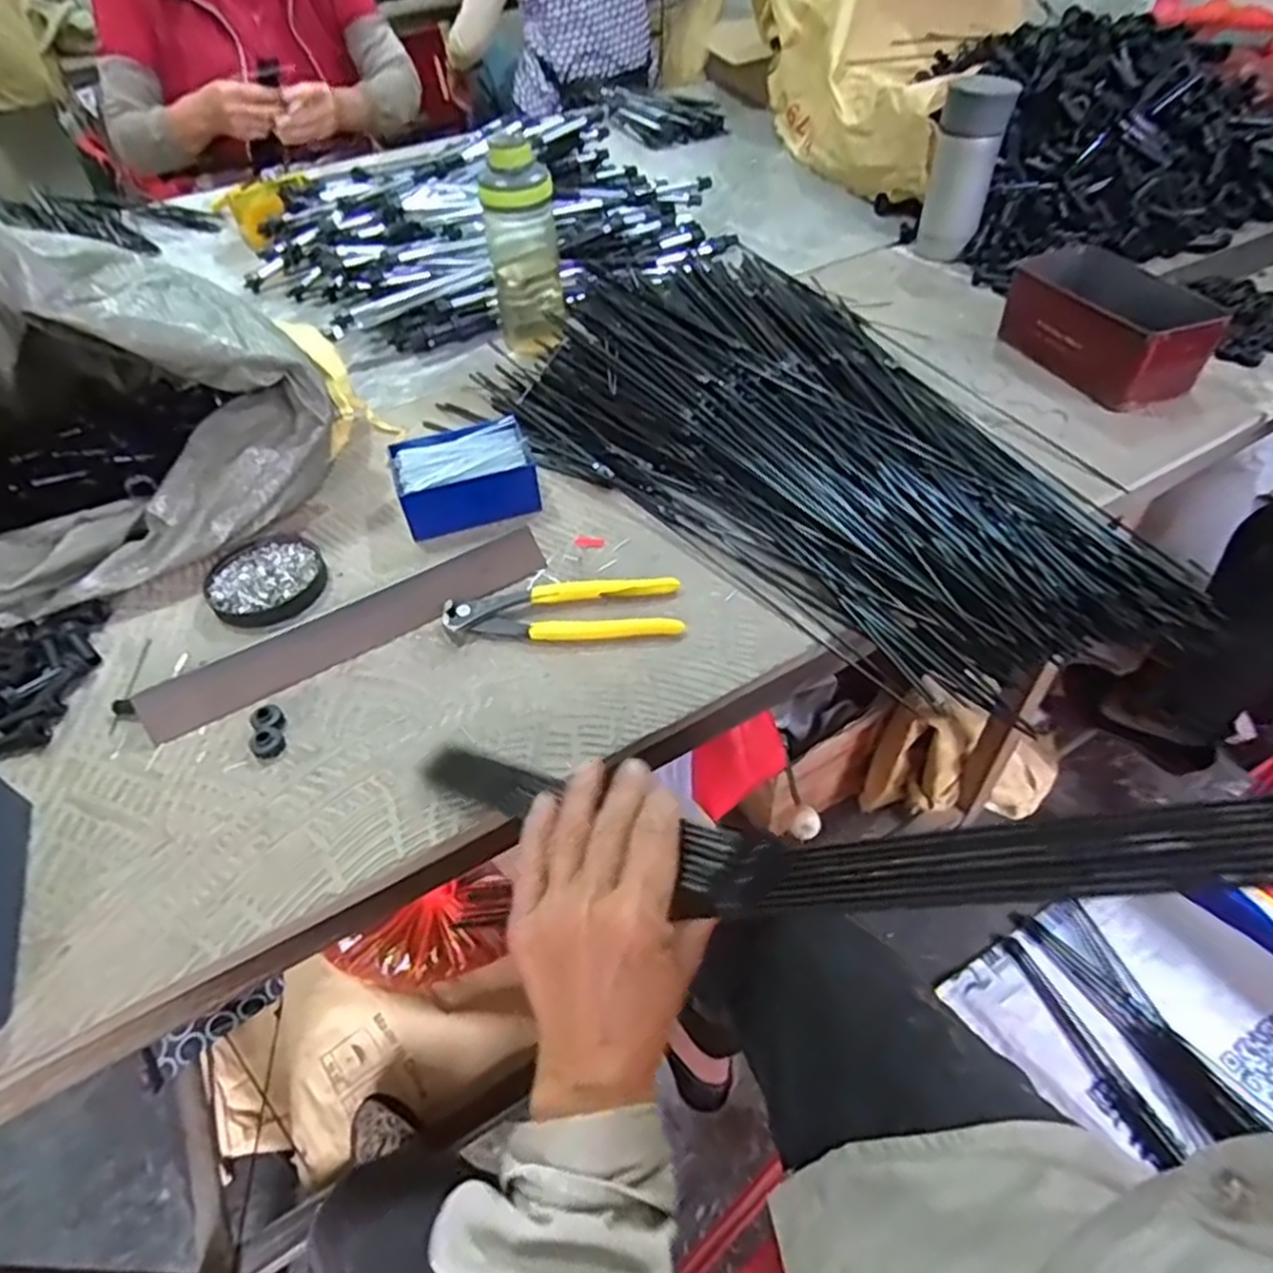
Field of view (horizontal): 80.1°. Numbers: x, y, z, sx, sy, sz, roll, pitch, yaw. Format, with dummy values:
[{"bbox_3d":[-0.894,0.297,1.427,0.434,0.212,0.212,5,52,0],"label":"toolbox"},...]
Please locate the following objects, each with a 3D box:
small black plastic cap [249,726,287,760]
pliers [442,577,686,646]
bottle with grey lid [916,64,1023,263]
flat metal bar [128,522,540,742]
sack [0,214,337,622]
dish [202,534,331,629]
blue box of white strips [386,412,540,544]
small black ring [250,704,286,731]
[{"bbox_3d":[-0.229,0.065,0.468,0.019,0.013,0.017,-37,56,-26],"label":"small black plastic cap"},{"bbox_3d":[-0.052,-0.018,0.531,0.162,0.013,0.051,-3,49,1],"label":"pliers"},{"bbox_3d":[0.373,-0.534,0.863,0.071,0.169,0.061,15,51,16],"label":"bottle with grey lid"},{"bbox_3d":[-0.193,-0.007,0.526,0.279,0.007,0.035,-28,91,-20],"label":"flat metal bar"},{"bbox_3d":[-0.437,-0.186,0.555,0.355,0.212,0.252,-24,51,-17],"label":"sack"},{"bbox_3d":[-0.283,-0.046,0.577,0.083,0.016,0.088,-2,49,2],"label":"dish"},{"bbox_3d":[-0.140,-0.132,0.621,0.108,0.040,0.083,-17,50,-11],"label":"blue box of white strips"},{"bbox_3d":[-0.233,0.053,0.479,0.017,0.011,0.018,-2,49,2],"label":"small black ring"}]

